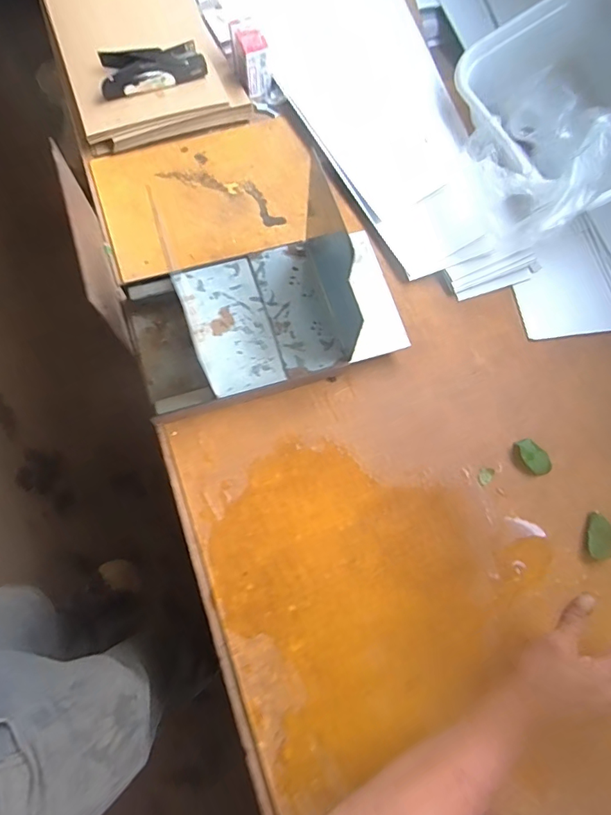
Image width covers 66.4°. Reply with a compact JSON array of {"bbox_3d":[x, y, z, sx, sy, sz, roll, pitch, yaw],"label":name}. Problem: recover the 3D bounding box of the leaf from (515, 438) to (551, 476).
[{"bbox_3d":[0.276,0.060,0.564,0.029,0.012,0.048,-37,79,-11],"label":"leaf"}]

